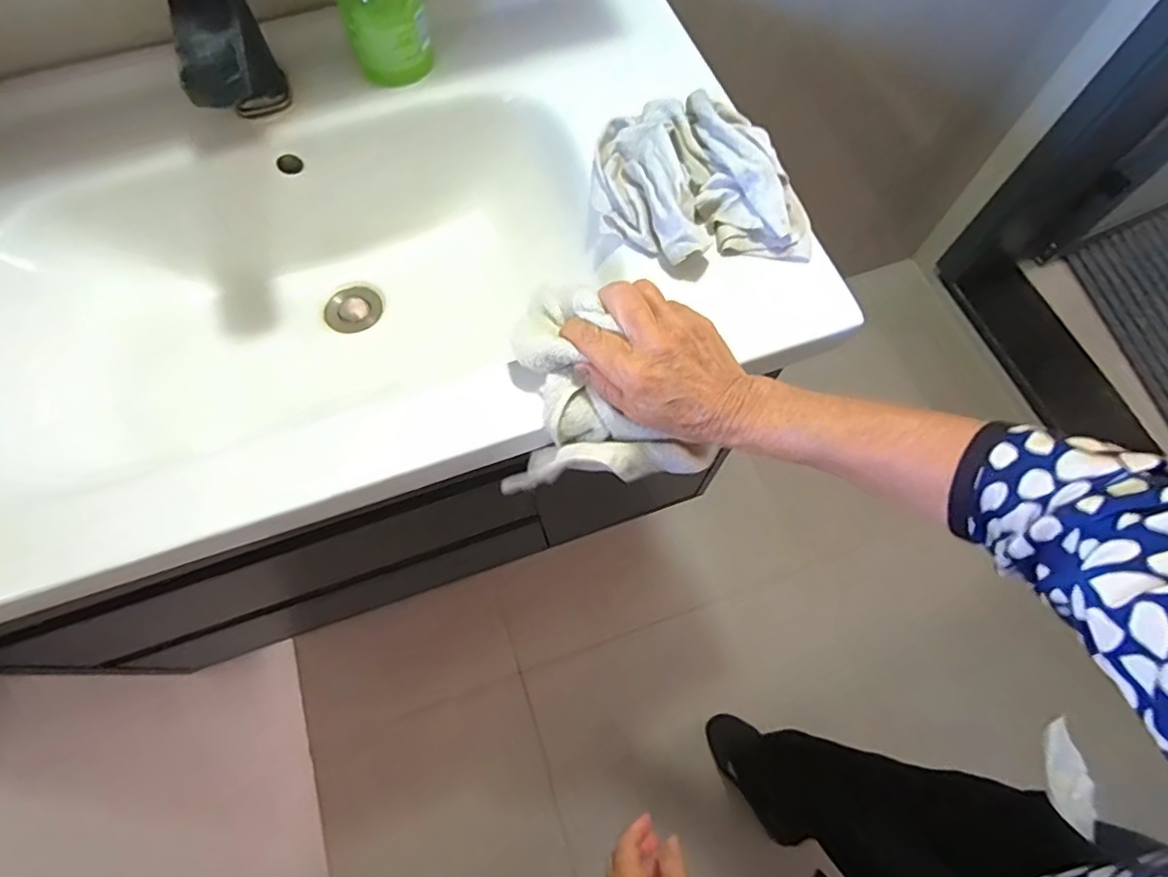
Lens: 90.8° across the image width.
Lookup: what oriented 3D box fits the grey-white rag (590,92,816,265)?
[{"bbox_3d":[0.091,-0.208,0.463,0.159,0.037,0.150,-4,66,1],"label":"grey-white rag"}]

